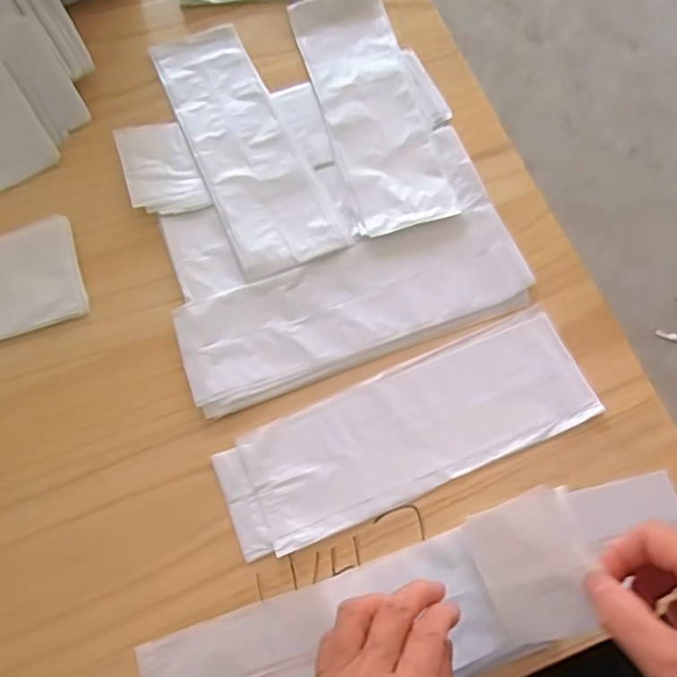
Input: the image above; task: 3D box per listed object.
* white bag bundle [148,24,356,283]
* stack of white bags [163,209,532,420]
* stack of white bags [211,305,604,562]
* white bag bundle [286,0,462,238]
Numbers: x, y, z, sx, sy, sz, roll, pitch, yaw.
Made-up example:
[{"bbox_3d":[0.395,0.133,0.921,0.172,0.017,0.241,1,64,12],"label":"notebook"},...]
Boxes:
[{"bbox_3d":[-0.077,-0.163,0.514,0.086,0.006,0.246,-22,74,-9],"label":"white bag bundle"},{"bbox_3d":[0.013,-0.026,0.467,0.260,0.008,0.086,-19,73,-8],"label":"stack of white bags"},{"bbox_3d":[0.049,0.063,0.439,0.263,0.005,0.089,-22,73,-9],"label":"stack of white bags"},{"bbox_3d":[0.027,-0.199,0.531,0.082,0.014,0.244,-14,72,-6],"label":"white bag bundle"}]

